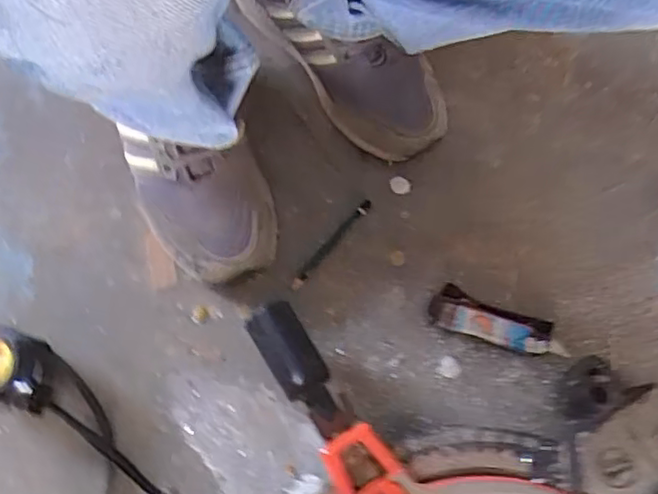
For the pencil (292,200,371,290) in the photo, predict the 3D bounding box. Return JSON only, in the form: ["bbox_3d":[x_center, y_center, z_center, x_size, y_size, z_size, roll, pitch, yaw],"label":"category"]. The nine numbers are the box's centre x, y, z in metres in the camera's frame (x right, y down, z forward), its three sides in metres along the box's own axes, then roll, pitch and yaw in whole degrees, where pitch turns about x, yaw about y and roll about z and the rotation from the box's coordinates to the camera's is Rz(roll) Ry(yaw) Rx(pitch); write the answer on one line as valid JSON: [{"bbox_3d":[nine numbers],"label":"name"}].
[{"bbox_3d":[0.003,-0.003,0.589,0.010,0.004,0.108,38,71,13],"label":"pencil"}]

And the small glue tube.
[{"bbox_3d":[0.148,0.068,0.569,0.118,0.012,0.037,19,70,7],"label":"small glue tube"}]

